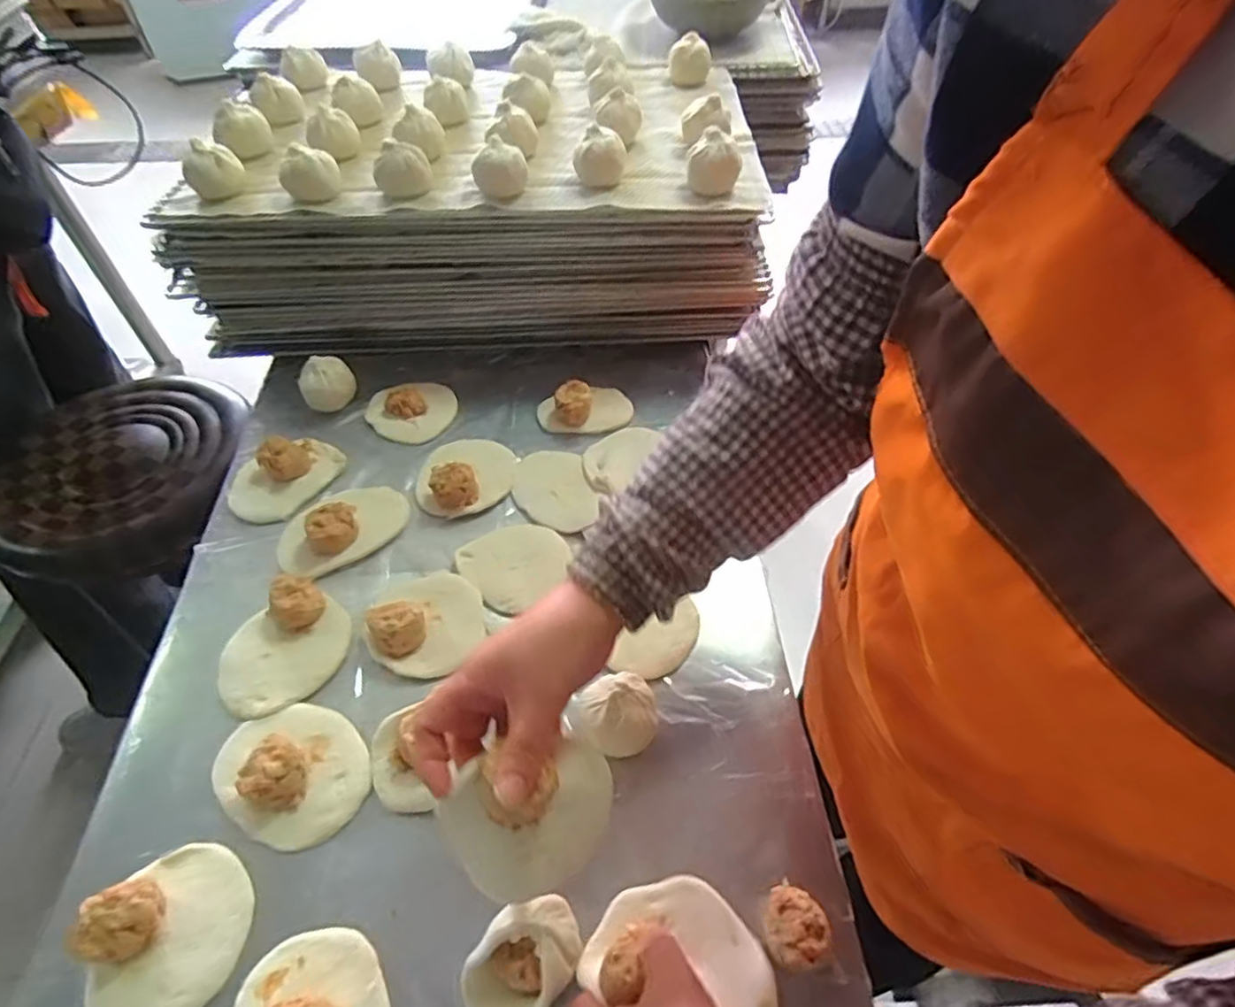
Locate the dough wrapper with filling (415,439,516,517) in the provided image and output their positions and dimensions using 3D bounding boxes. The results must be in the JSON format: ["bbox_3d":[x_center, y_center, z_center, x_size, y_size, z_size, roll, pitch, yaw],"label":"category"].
[{"bbox_3d":[-0.143,-0.036,0.615,0.088,0.031,0.092,0,51,0],"label":"dough wrapper with filling"}]

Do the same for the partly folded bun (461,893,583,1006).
[{"bbox_3d":[-0.053,0.257,0.369,0.053,0.052,0.073,34,58,25],"label":"partly folded bun"}]

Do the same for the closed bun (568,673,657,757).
[{"bbox_3d":[-0.002,0.146,0.450,0.055,0.039,0.048,-21,54,-17],"label":"closed bun"}]

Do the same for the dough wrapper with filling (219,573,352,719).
[{"bbox_3d":[-0.254,0.104,0.496,0.096,0.031,0.085,-32,57,-23],"label":"dough wrapper with filling"}]

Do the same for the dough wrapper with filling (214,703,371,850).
[{"bbox_3d":[-0.223,0.174,0.441,0.102,0.028,0.083,22,54,17],"label":"dough wrapper with filling"}]

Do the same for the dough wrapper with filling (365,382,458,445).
[{"bbox_3d":[-0.210,-0.101,0.678,0.086,0.024,0.078,-35,59,-25],"label":"dough wrapper with filling"}]

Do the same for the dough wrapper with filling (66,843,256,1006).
[{"bbox_3d":[-0.265,0.251,0.379,0.083,0.034,0.096,16,53,13],"label":"dough wrapper with filling"}]

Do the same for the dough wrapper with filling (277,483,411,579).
[{"bbox_3d":[-0.244,0.010,0.576,0.111,0.037,0.081,-27,56,-20],"label":"dough wrapper with filling"}]

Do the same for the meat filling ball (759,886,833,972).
[{"bbox_3d":[0.103,0.246,0.383,0.032,0.030,0.039,-5,51,-4],"label":"meat filling ball"}]

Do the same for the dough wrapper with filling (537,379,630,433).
[{"bbox_3d":[-0.033,-0.105,0.669,0.094,0.031,0.055,-7,51,-6],"label":"dough wrapper with filling"}]

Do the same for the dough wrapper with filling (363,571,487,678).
[{"bbox_3d":[-0.151,0.086,0.514,0.085,0.028,0.087,0,51,0],"label":"dough wrapper with filling"}]

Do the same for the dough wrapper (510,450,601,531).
[{"bbox_3d":[-0.060,-0.012,0.613,0.069,0.004,0.101,-16,51,-9],"label":"dough wrapper"}]

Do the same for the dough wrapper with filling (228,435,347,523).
[{"bbox_3d":[-0.308,-0.031,0.607,0.101,0.034,0.075,-32,57,-23],"label":"dough wrapper with filling"}]

